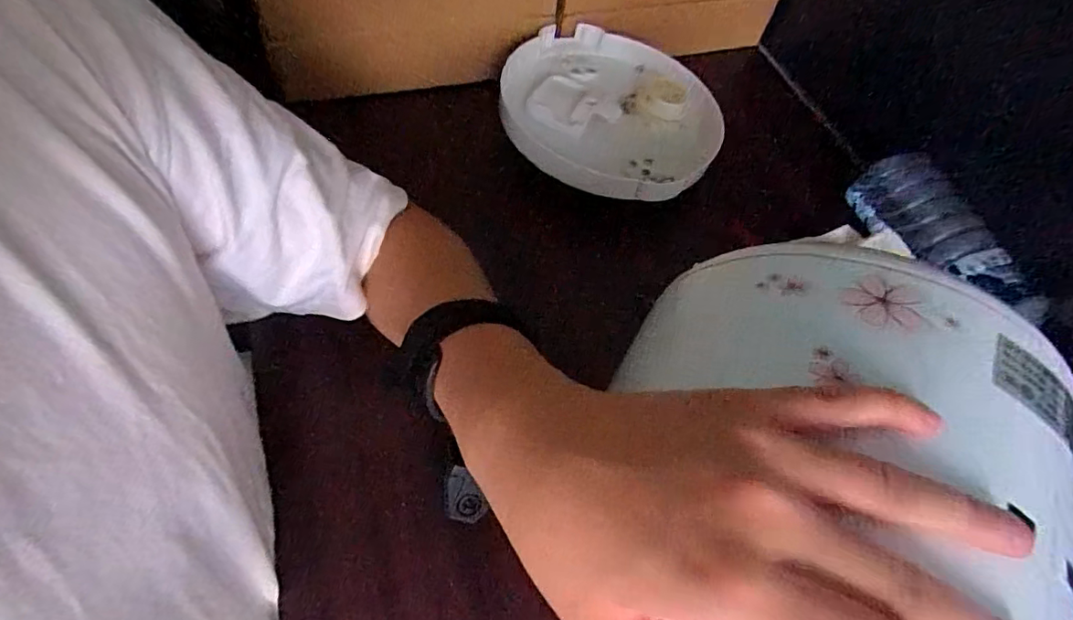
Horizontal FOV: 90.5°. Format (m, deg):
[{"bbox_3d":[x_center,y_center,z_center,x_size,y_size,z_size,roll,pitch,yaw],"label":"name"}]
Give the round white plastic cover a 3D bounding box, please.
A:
[{"bbox_3d":[0.069,-0.185,0.483,0.195,0.037,0.196,3,60,-6],"label":"round white plastic cover"}]

